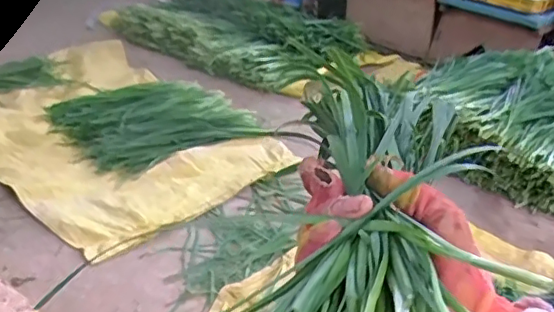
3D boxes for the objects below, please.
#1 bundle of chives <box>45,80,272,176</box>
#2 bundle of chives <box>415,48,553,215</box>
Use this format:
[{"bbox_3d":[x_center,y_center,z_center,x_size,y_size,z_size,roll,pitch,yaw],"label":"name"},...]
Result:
[{"bbox_3d":[-0.294,-0.086,1.402,0.420,0.058,0.335,-16,34,-32],"label":"bundle of chives"},{"bbox_3d":[0.647,-0.100,1.411,0.548,0.203,0.544,20,32,28],"label":"bundle of chives"}]

